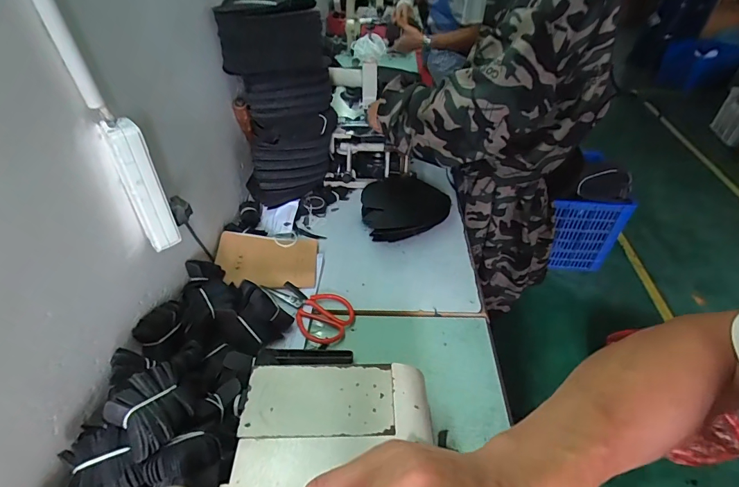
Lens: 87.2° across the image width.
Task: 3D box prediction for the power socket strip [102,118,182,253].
[{"bbox_3d":[-0.292,-0.072,0.502,0.042,0.170,0.037,-24,48,-26],"label":"power socket strip"}]

